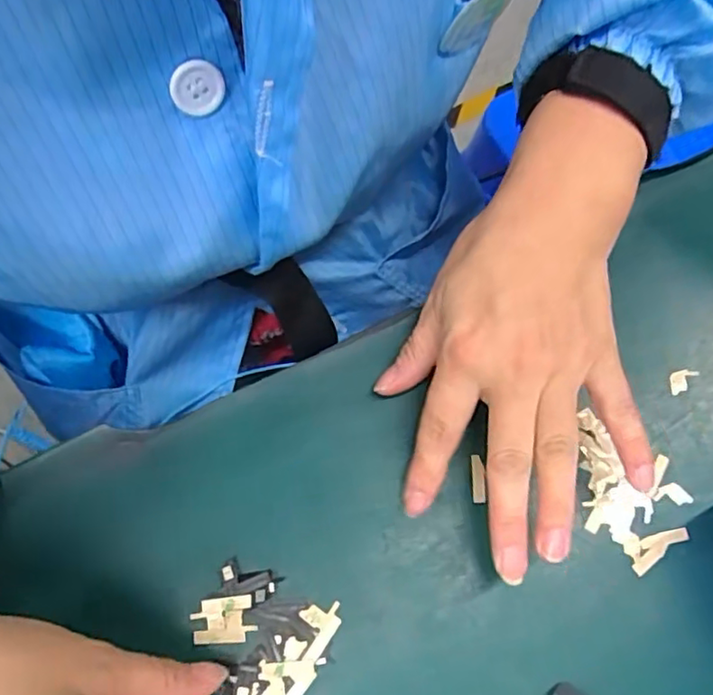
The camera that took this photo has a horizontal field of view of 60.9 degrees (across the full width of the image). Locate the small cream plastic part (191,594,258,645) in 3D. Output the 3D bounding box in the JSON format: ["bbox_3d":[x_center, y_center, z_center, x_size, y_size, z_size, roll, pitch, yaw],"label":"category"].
[{"bbox_3d":[-0.058,0.117,0.260,0.026,0.004,0.019,-6,72,-2],"label":"small cream plastic part"}]

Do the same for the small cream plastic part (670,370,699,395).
[{"bbox_3d":[0.162,0.016,0.300,0.016,0.004,0.010,-23,73,-8],"label":"small cream plastic part"}]

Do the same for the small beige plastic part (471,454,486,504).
[{"bbox_3d":[0.057,0.061,0.284,0.005,0.004,0.022,0,72,0],"label":"small beige plastic part"}]

